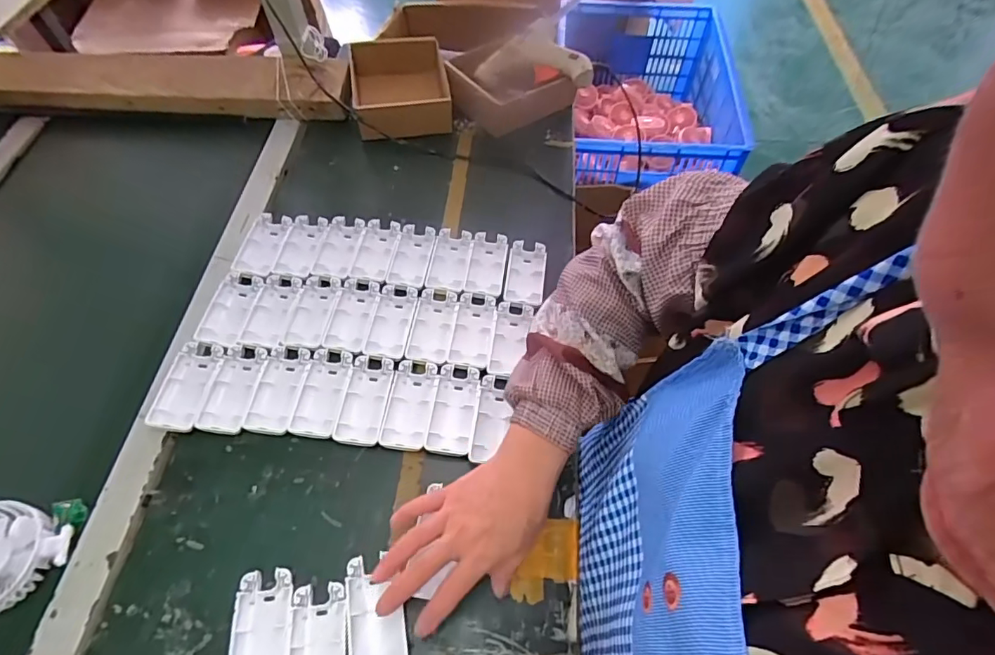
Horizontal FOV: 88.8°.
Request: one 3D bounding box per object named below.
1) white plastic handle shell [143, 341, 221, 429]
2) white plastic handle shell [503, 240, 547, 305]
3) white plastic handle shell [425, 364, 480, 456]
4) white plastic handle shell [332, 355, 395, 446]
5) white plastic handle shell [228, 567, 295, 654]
[{"bbox_3d":[-0.315,0.059,0.515,0.045,0.008,0.092,6,59,1],"label":"white plastic handle shell"},{"bbox_3d":[0.035,-0.066,0.622,0.046,0.013,0.091,7,59,1],"label":"white plastic handle shell"},{"bbox_3d":[-0.045,0.084,0.522,0.043,0.007,0.094,8,59,2],"label":"white plastic handle shell"},{"bbox_3d":[-0.137,0.075,0.526,0.044,0.011,0.093,5,59,0],"label":"white plastic handle shell"},{"bbox_3d":[-0.192,0.251,0.415,0.046,0.014,0.093,-4,60,-5],"label":"white plastic handle shell"}]

